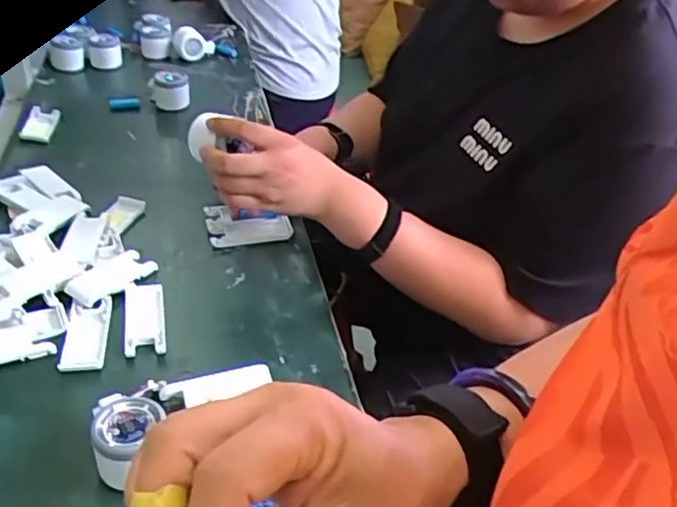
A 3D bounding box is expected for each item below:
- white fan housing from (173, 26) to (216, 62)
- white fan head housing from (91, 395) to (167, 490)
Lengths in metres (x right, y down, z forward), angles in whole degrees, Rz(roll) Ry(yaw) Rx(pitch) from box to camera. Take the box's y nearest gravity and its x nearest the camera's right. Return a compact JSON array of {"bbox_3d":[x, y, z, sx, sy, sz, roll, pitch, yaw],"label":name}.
[{"bbox_3d":[-0.288,-0.418,1.313,0.083,0.070,0.036,-2,35,-13],"label":"white fan housing"},{"bbox_3d":[-0.180,0.155,0.549,0.058,0.052,0.065,15,35,12],"label":"white fan head housing"}]

